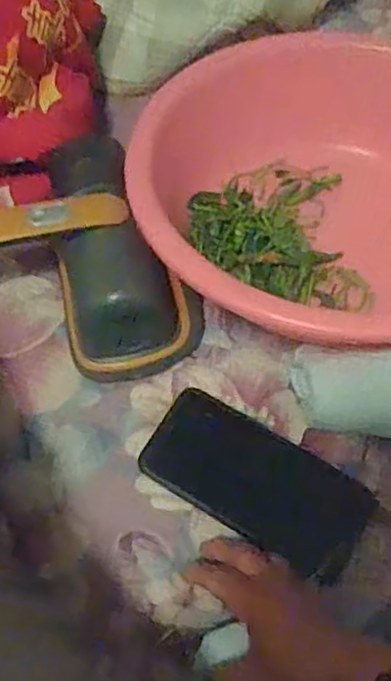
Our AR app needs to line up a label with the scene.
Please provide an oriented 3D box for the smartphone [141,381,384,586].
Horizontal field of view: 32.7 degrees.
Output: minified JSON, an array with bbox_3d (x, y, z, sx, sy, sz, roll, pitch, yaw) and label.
[{"bbox_3d":[0.047,0.105,0.504,0.167,0.017,0.080,29,67,14],"label":"smartphone"}]

